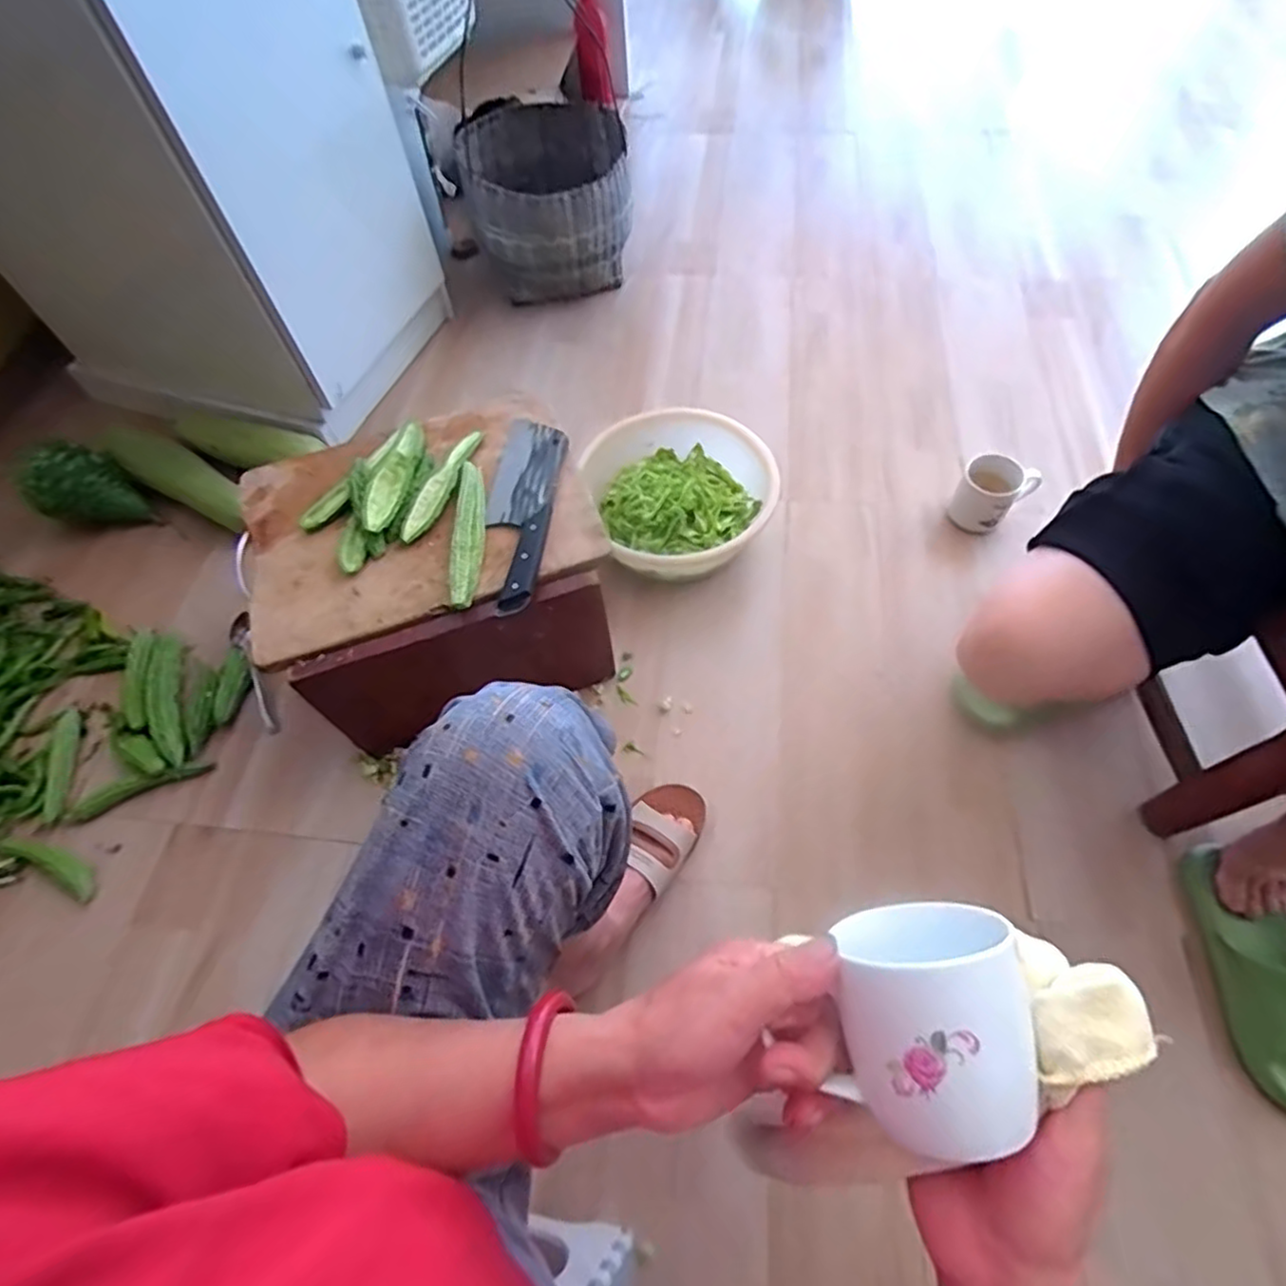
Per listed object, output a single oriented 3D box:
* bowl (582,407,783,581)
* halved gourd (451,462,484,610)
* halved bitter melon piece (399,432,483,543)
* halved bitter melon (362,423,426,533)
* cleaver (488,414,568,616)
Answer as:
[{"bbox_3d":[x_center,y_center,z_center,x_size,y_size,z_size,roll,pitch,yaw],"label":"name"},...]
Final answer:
[{"bbox_3d":[0.063,-0.219,1.036,0.265,0.115,0.275,-1,60,2],"label":"bowl"},{"bbox_3d":[-0.198,-0.129,0.772,0.028,0.023,0.199,-4,60,0],"label":"halved gourd"},{"bbox_3d":[-0.239,-0.194,0.818,0.036,0.015,0.179,16,62,11],"label":"halved bitter melon piece"},{"bbox_3d":[-0.291,-0.200,0.804,0.037,0.023,0.165,10,61,8],"label":"halved bitter melon"},{"bbox_3d":[-0.144,-0.157,0.785,0.081,0.028,0.271,5,60,5],"label":"cleaver"}]

